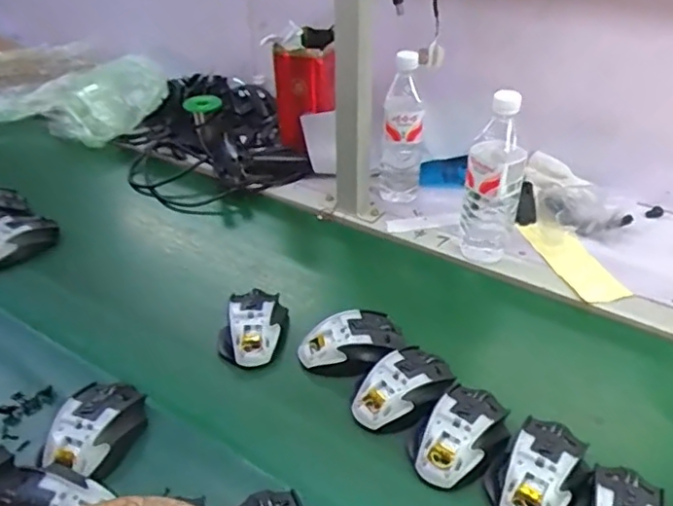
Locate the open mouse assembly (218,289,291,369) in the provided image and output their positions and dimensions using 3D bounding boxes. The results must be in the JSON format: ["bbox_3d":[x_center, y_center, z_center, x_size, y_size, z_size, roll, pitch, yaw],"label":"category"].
[{"bbox_3d":[-0.098,0.083,0.704,0.081,0.041,0.112,2,38,-3],"label":"open mouse assembly"}]

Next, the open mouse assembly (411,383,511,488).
[{"bbox_3d":[0.121,0.174,0.577,0.112,0.039,0.073,-29,49,-35],"label":"open mouse assembly"}]

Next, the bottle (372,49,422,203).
[{"bbox_3d":[0.099,-0.183,0.900,0.069,0.229,0.060,8,38,5],"label":"bottle"}]

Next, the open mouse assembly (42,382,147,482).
[{"bbox_3d":[-0.226,0.171,0.572,0.070,0.043,0.099,14,39,12],"label":"open mouse assembly"}]

